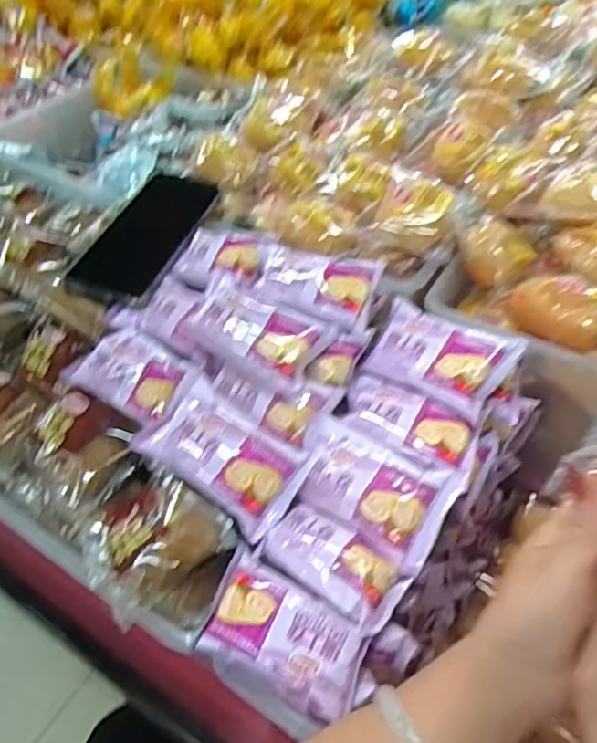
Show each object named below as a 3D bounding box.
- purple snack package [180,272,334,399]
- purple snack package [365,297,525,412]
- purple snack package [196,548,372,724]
[{"bbox_3d":[-0.036,-0.029,0.438,0.105,0.028,0.058,28,80,12],"label":"purple snack package"},{"bbox_3d":[0.101,-0.013,0.428,0.101,0.020,0.062,27,82,34],"label":"purple snack package"},{"bbox_3d":[-0.008,0.159,0.352,0.095,0.025,0.058,25,70,14],"label":"purple snack package"}]

